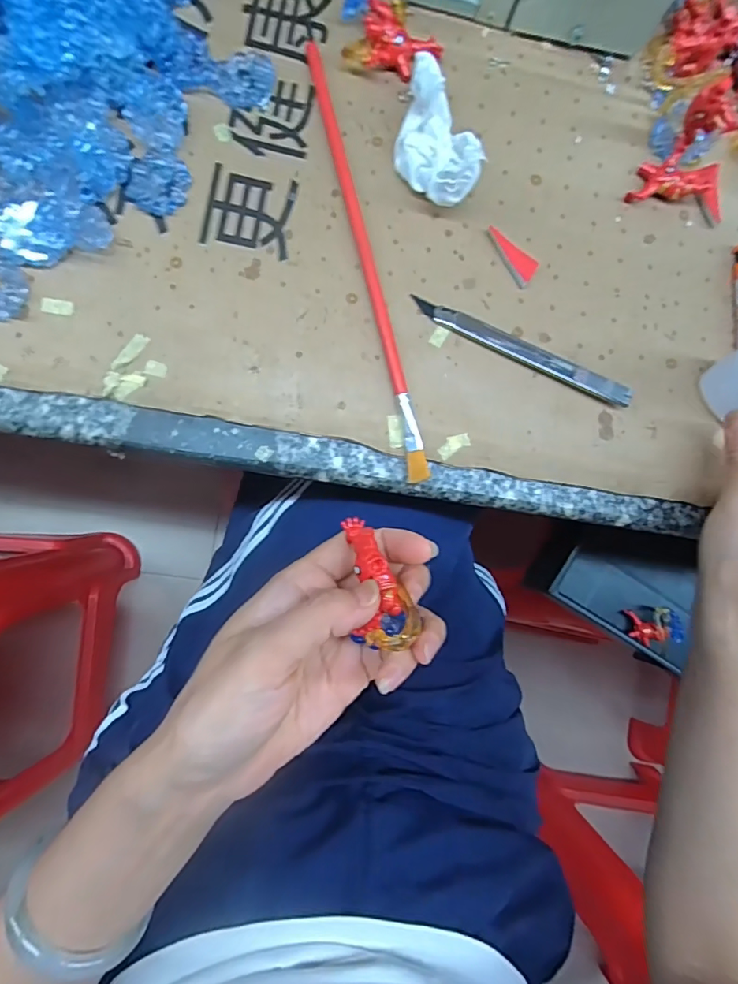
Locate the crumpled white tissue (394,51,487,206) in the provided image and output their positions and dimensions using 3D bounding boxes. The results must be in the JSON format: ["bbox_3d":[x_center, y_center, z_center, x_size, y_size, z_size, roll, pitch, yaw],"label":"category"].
[{"bbox_3d":[0.040,-0.195,0.282,0.046,0.040,0.062,6,84,-7],"label":"crumpled white tissue"}]

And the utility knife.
[{"bbox_3d":[0.090,-0.083,0.292,0.135,0.013,0.012,26,82,-5],"label":"utility knife"}]

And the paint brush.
[{"bbox_3d":[-0.001,-0.133,0.288,0.010,0.007,0.260,-13,87,-8],"label":"paint brush"}]

